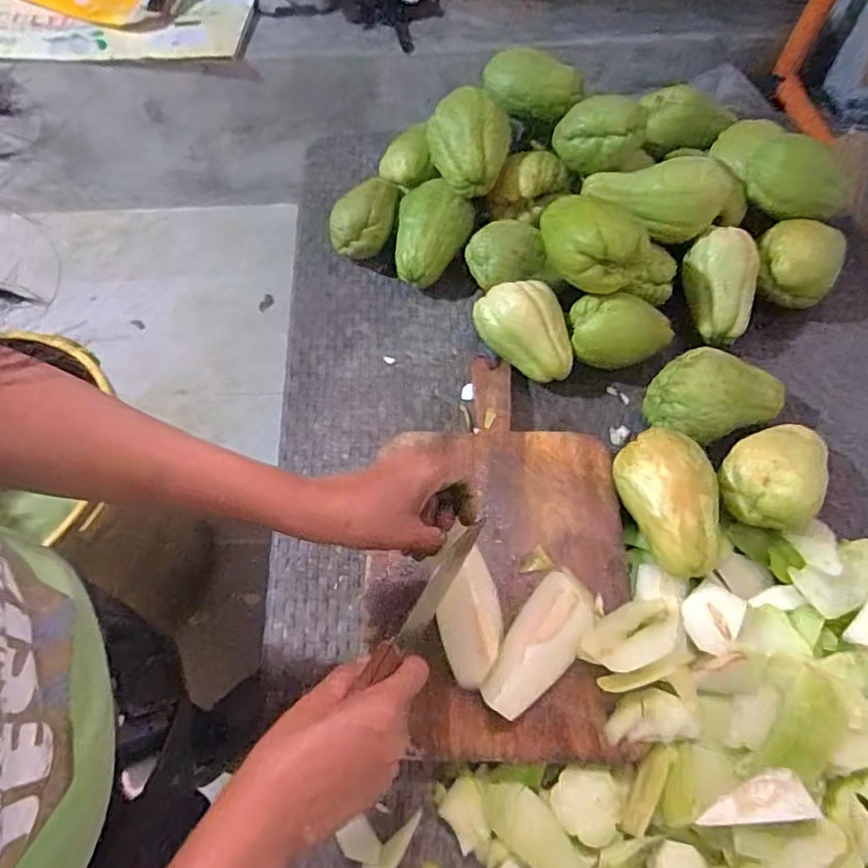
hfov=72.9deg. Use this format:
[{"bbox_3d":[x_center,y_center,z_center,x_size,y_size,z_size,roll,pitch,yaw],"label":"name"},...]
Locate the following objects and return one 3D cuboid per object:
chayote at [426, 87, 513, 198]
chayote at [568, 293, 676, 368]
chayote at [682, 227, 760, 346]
[{"bbox_3d":[0.038,-0.338,0.676,0.096,0.064,0.107,9,60,7],"label":"chayote"},{"bbox_3d":[0.202,-0.112,0.624,0.111,0.065,0.057,4,60,3],"label":"chayote"},{"bbox_3d":[0.322,-0.165,0.665,0.072,0.062,0.123,2,91,24],"label":"chayote"}]

